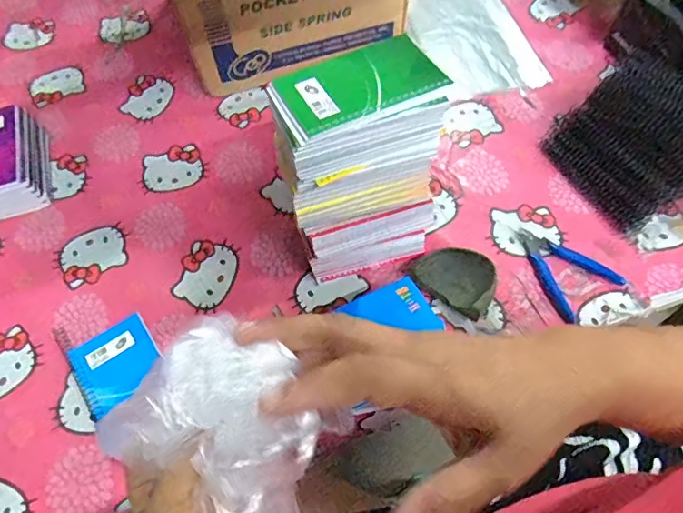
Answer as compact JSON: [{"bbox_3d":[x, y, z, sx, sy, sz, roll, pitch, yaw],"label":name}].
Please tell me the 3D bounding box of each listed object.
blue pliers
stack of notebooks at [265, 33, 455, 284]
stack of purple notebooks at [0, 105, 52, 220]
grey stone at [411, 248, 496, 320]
[{"bbox_3d":[0.246,0.007,0.584,0.083,0.009,0.123,-33,66,-14],"label":"blue pliers"},{"bbox_3d":[0.020,-0.081,0.512,0.144,0.234,0.099,-17,63,-7],"label":"stack of notebooks"},{"bbox_3d":[-0.434,-0.116,0.648,0.098,0.058,0.140,-15,63,-6],"label":"stack of purple notebooks"},{"bbox_3d":[0.130,0.022,0.573,0.090,0.027,0.063,36,69,18],"label":"grey stone"}]

